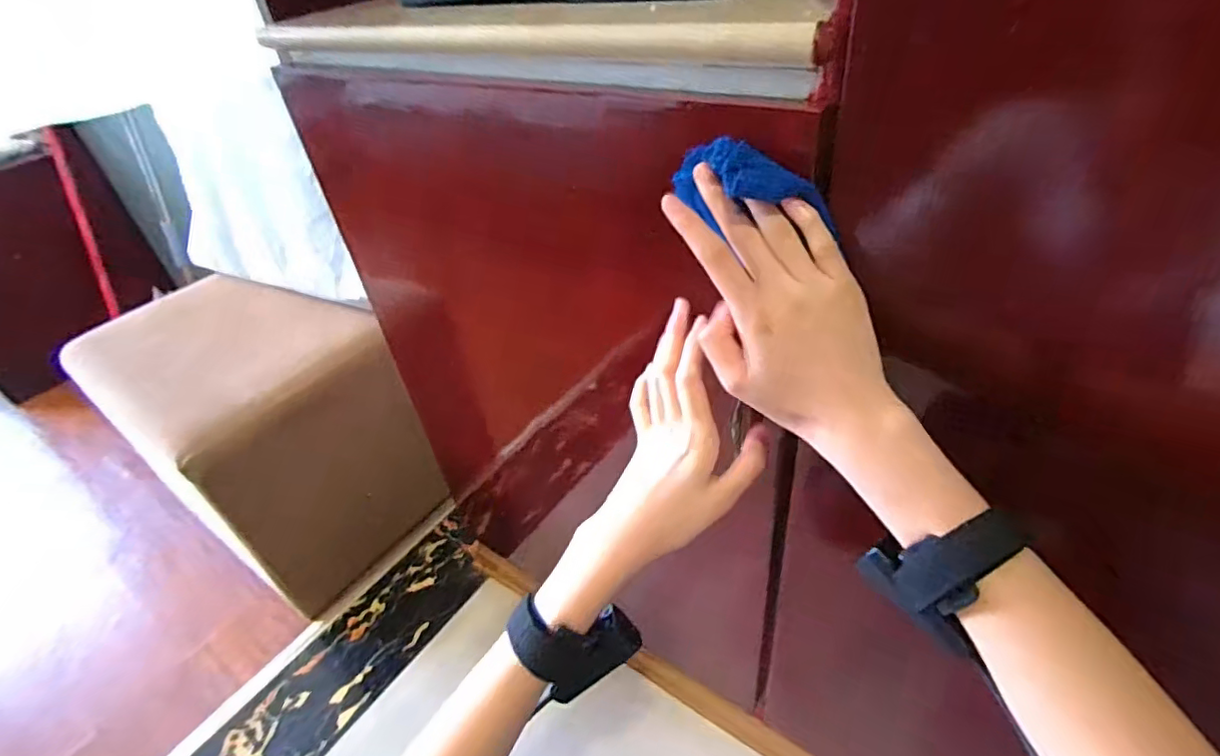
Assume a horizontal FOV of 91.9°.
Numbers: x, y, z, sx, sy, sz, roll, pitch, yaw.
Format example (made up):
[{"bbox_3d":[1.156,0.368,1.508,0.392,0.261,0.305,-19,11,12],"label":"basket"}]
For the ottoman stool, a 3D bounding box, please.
[{"bbox_3d":[-0.713,0.088,1.235,0.602,0.567,0.367,23,48,32],"label":"ottoman stool"}]

